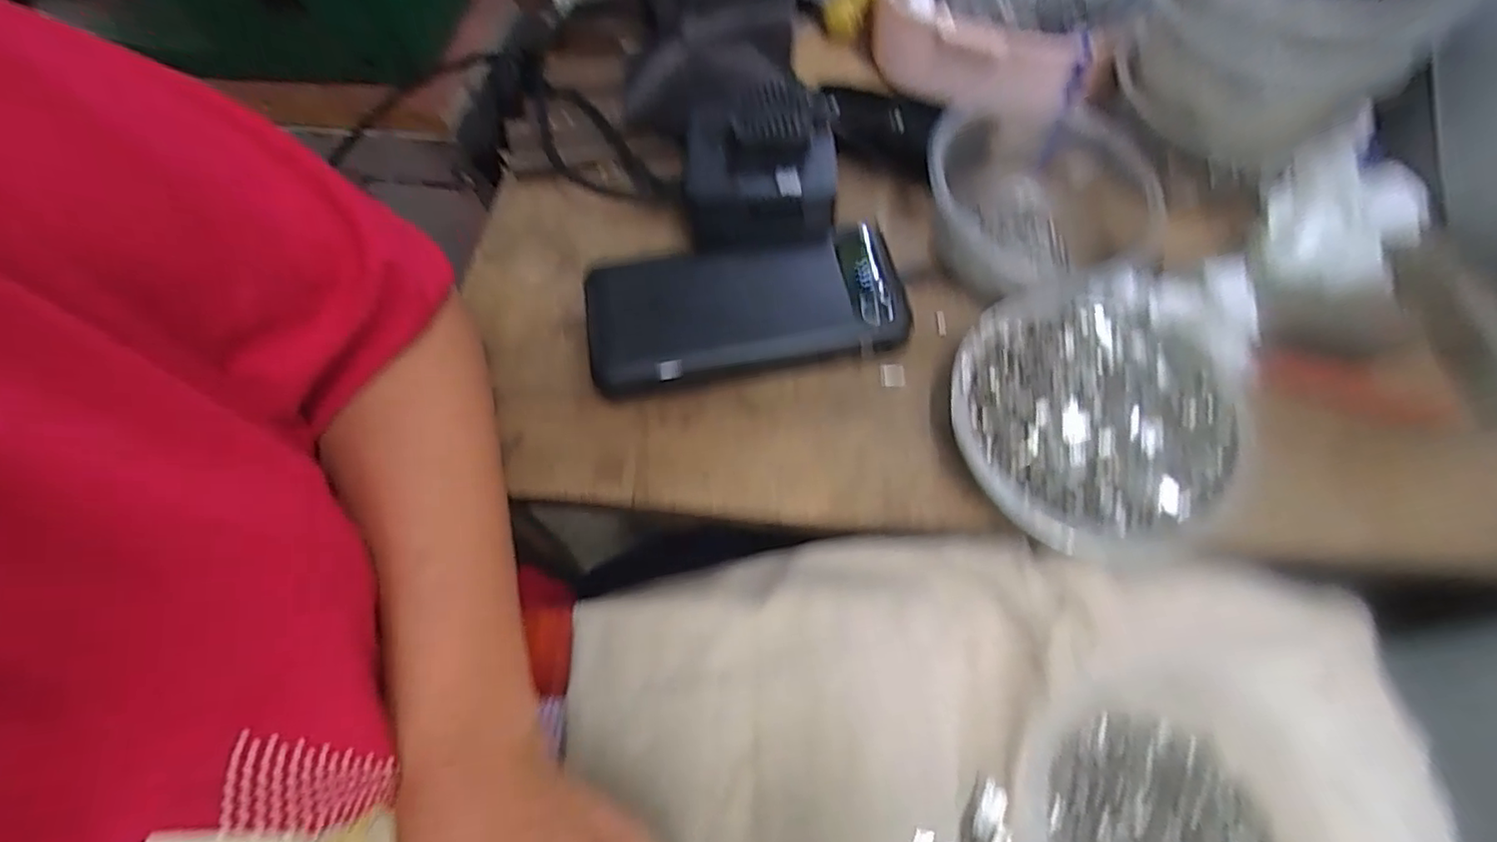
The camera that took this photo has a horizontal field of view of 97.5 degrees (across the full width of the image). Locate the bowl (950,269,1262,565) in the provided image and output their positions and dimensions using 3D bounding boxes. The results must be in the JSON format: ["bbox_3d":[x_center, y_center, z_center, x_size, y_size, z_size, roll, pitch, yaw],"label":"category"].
[{"bbox_3d":[0.154,-0.001,0.295,0.114,0.033,0.126,-20,64,-9],"label":"bowl"}]

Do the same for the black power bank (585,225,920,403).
[{"bbox_3d":[-0.001,-0.053,0.331,0.154,0.025,0.075,-9,63,-3],"label":"black power bank"}]

